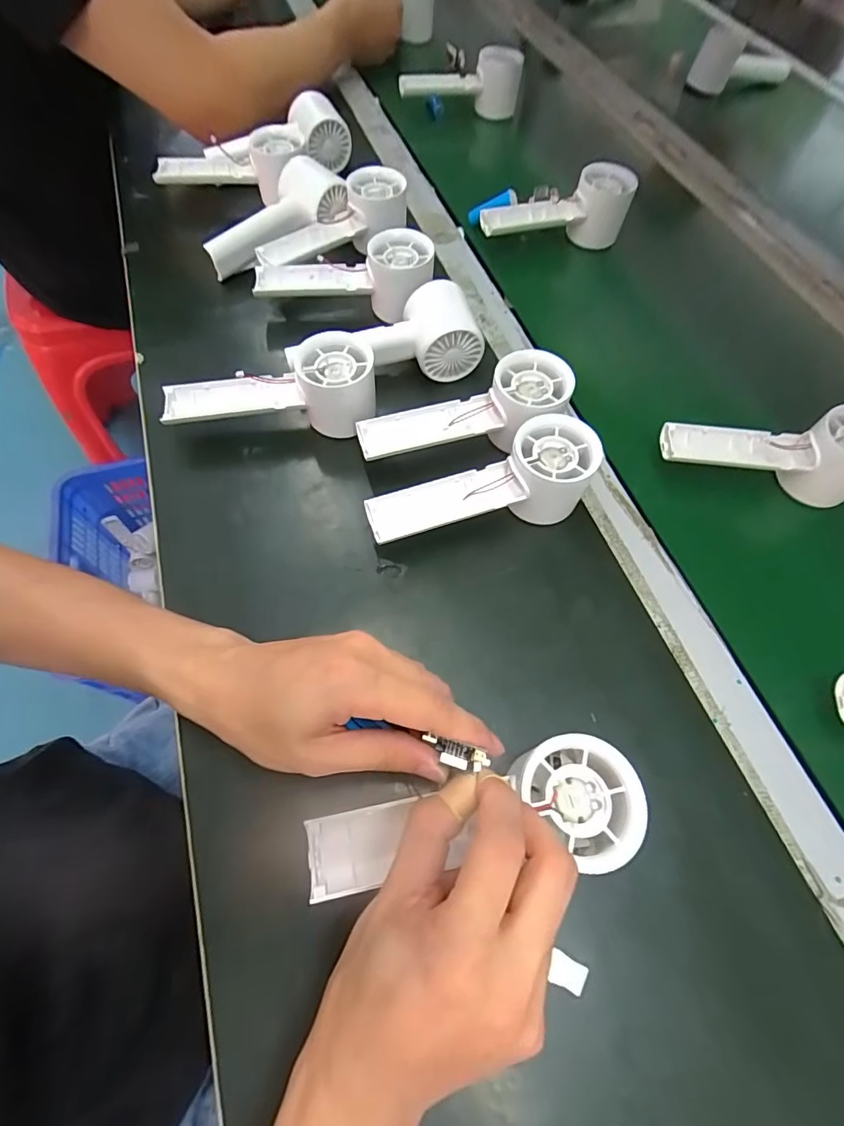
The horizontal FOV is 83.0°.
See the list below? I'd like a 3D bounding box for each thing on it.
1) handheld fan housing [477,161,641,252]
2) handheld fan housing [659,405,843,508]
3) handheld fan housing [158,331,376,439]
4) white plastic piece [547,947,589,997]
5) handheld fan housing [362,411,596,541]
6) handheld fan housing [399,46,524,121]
[{"bbox_3d":[0.138,-0.371,0.501,0.160,0.050,0.051,-9,63,-7],"label":"handheld fan housing"},{"bbox_3d":[0.264,-0.090,0.364,0.153,0.054,0.048,10,63,3],"label":"handheld fan housing"},{"bbox_3d":[-0.114,-0.129,0.366,0.156,0.057,0.068,3,63,-1],"label":"handheld fan housing"},{"bbox_3d":[0.071,0.201,0.234,0.017,0.004,0.014,23,53,14],"label":"white plastic piece"},{"bbox_3d":[0.039,-0.053,0.332,0.155,0.056,0.051,-11,64,-8],"label":"handheld fan housing"},{"bbox_3d":[0.050,-0.640,0.631,0.159,0.051,0.059,4,62,-1],"label":"handheld fan housing"}]

